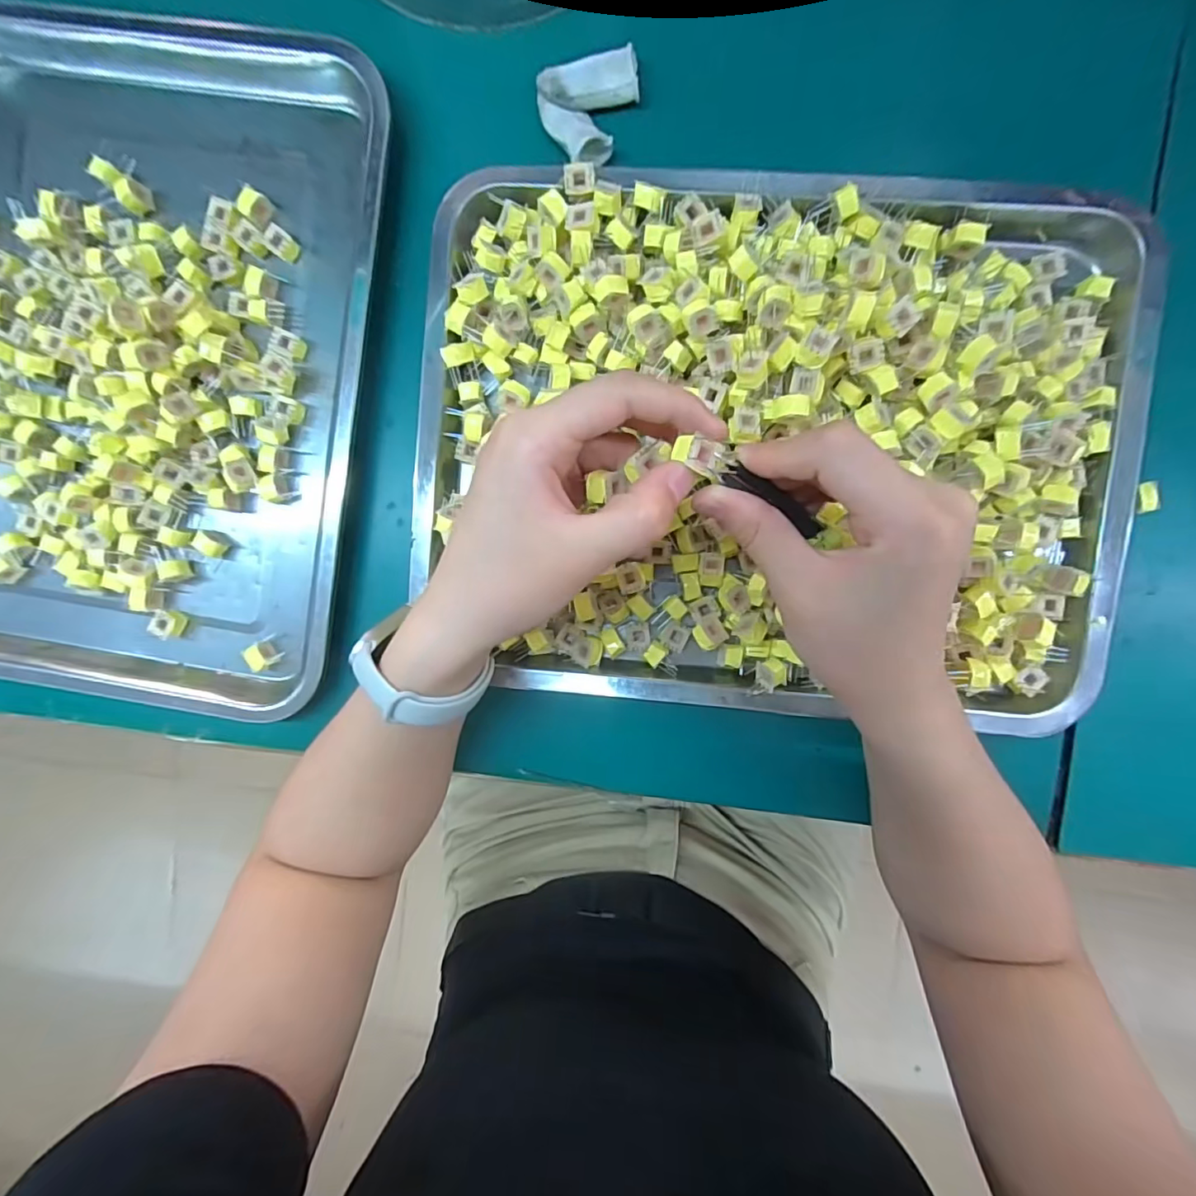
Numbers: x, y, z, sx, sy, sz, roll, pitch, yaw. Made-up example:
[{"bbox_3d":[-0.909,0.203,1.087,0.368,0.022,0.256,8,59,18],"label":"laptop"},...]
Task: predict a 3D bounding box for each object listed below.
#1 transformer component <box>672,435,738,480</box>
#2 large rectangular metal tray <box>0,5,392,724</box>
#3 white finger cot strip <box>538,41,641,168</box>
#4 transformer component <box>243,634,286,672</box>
[{"bbox_3d":[0.042,-0.054,0.211,0.026,0.007,0.013,12,94,-11],"label":"transformer component"},{"bbox_3d":[-0.284,-0.135,0.330,0.285,0.033,0.388,9,94,2],"label":"large rectangular metal tray"},{"bbox_3d":[-0.003,-0.277,0.311,0.056,0.012,0.052,-11,93,3],"label":"white finger cot strip"},{"bbox_3d":[-0.212,0.035,0.346,0.015,0.020,0.018,-28,92,4],"label":"transformer component"}]

